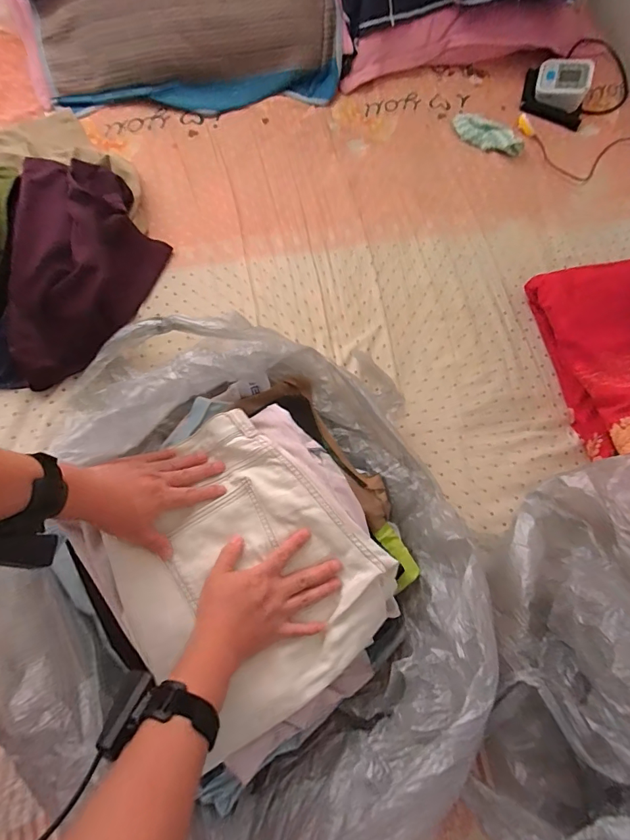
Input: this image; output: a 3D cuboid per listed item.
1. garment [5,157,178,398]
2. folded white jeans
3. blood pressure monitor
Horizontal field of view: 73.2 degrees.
[{"bbox_3d":[-0.390,-0.273,0.751,0.220,0.134,0.428,-5,72,-6],"label":"garment"},{"bbox_3d":[-0.086,0.191,0.542,0.338,0.046,0.278,42,74,12],"label":"folded white jeans"},{"bbox_3d":[0.604,-0.825,1.044,0.149,0.059,0.156,16,71,0],"label":"blood pressure monitor"}]

